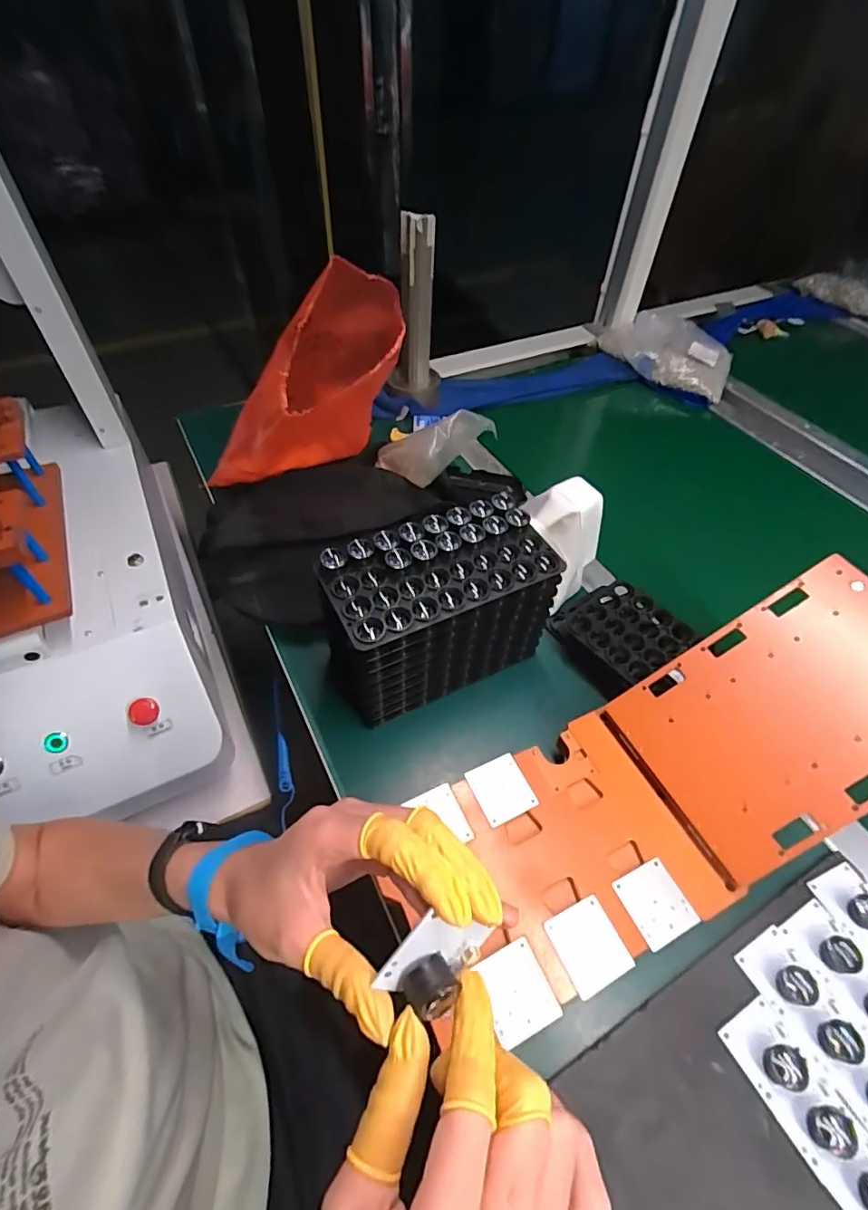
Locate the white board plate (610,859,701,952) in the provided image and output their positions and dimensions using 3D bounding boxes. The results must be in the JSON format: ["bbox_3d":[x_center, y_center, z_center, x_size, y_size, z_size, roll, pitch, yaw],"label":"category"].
[{"bbox_3d":[0.162,0.218,0.380,0.044,0.004,0.047,-20,55,-15],"label":"white board plate"}]

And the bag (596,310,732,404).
[{"bbox_3d":[0.422,-0.469,0.950,0.241,0.051,0.205,25,55,17],"label":"bag"}]

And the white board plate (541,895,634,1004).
[{"bbox_3d":[0.107,0.236,0.360,0.044,0.004,0.048,-19,54,-16],"label":"white board plate"}]

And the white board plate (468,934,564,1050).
[{"bbox_3d":[0.055,0.255,0.344,0.042,0.004,0.048,-15,53,-23],"label":"white board plate"}]

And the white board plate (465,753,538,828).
[{"bbox_3d":[0.055,0.151,0.427,0.045,0.004,0.048,-21,55,-17],"label":"white board plate"}]

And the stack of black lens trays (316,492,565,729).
[{"bbox_3d":[0.004,0.006,0.481,0.199,0.146,0.097,-21,55,-17],"label":"stack of black lens trays"}]

